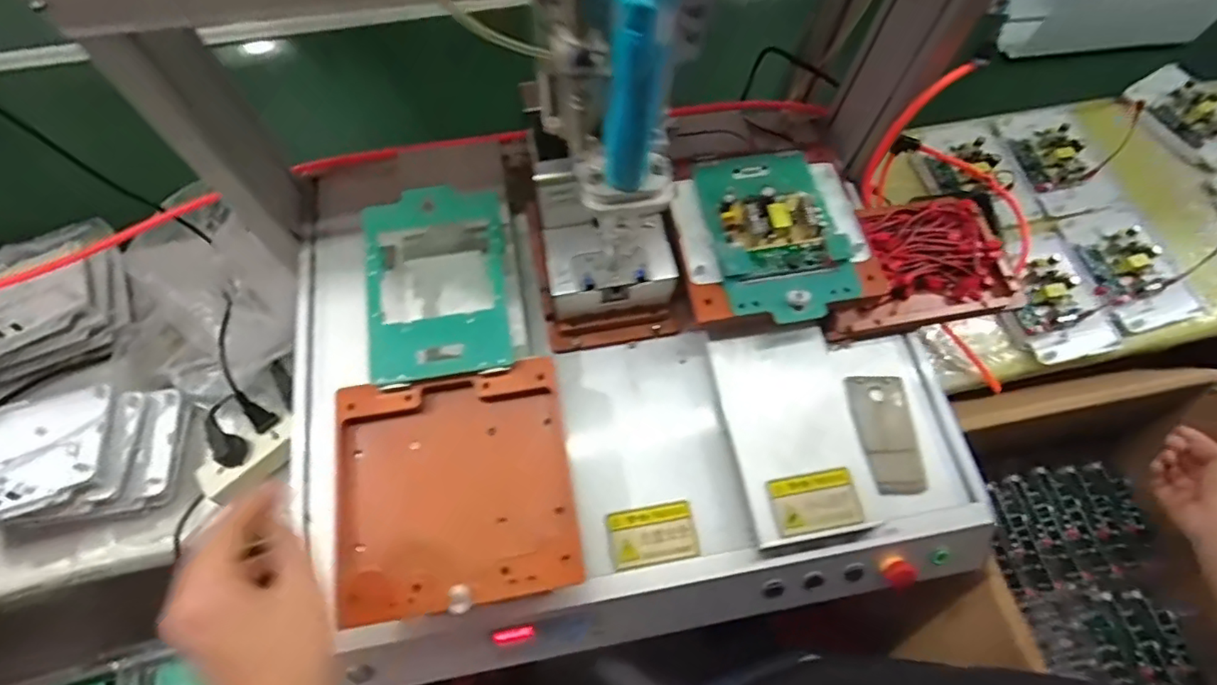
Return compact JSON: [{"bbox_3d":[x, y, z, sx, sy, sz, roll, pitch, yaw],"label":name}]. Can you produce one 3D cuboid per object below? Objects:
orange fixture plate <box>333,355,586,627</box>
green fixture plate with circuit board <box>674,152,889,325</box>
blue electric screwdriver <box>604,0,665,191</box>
[{"bbox_3d":[-0.132,0.122,0.491,0.197,0.029,0.192,-10,65,-7],"label":"orange fixture plate"},{"bbox_3d":[0.171,-0.116,0.580,0.189,0.032,0.190,-8,65,-6],"label":"green fixture plate with circuit board"},{"bbox_3d":[0.017,-0.156,0.331,0.033,0.161,0.039,7,64,1],"label":"blue electric screwdriver"}]

